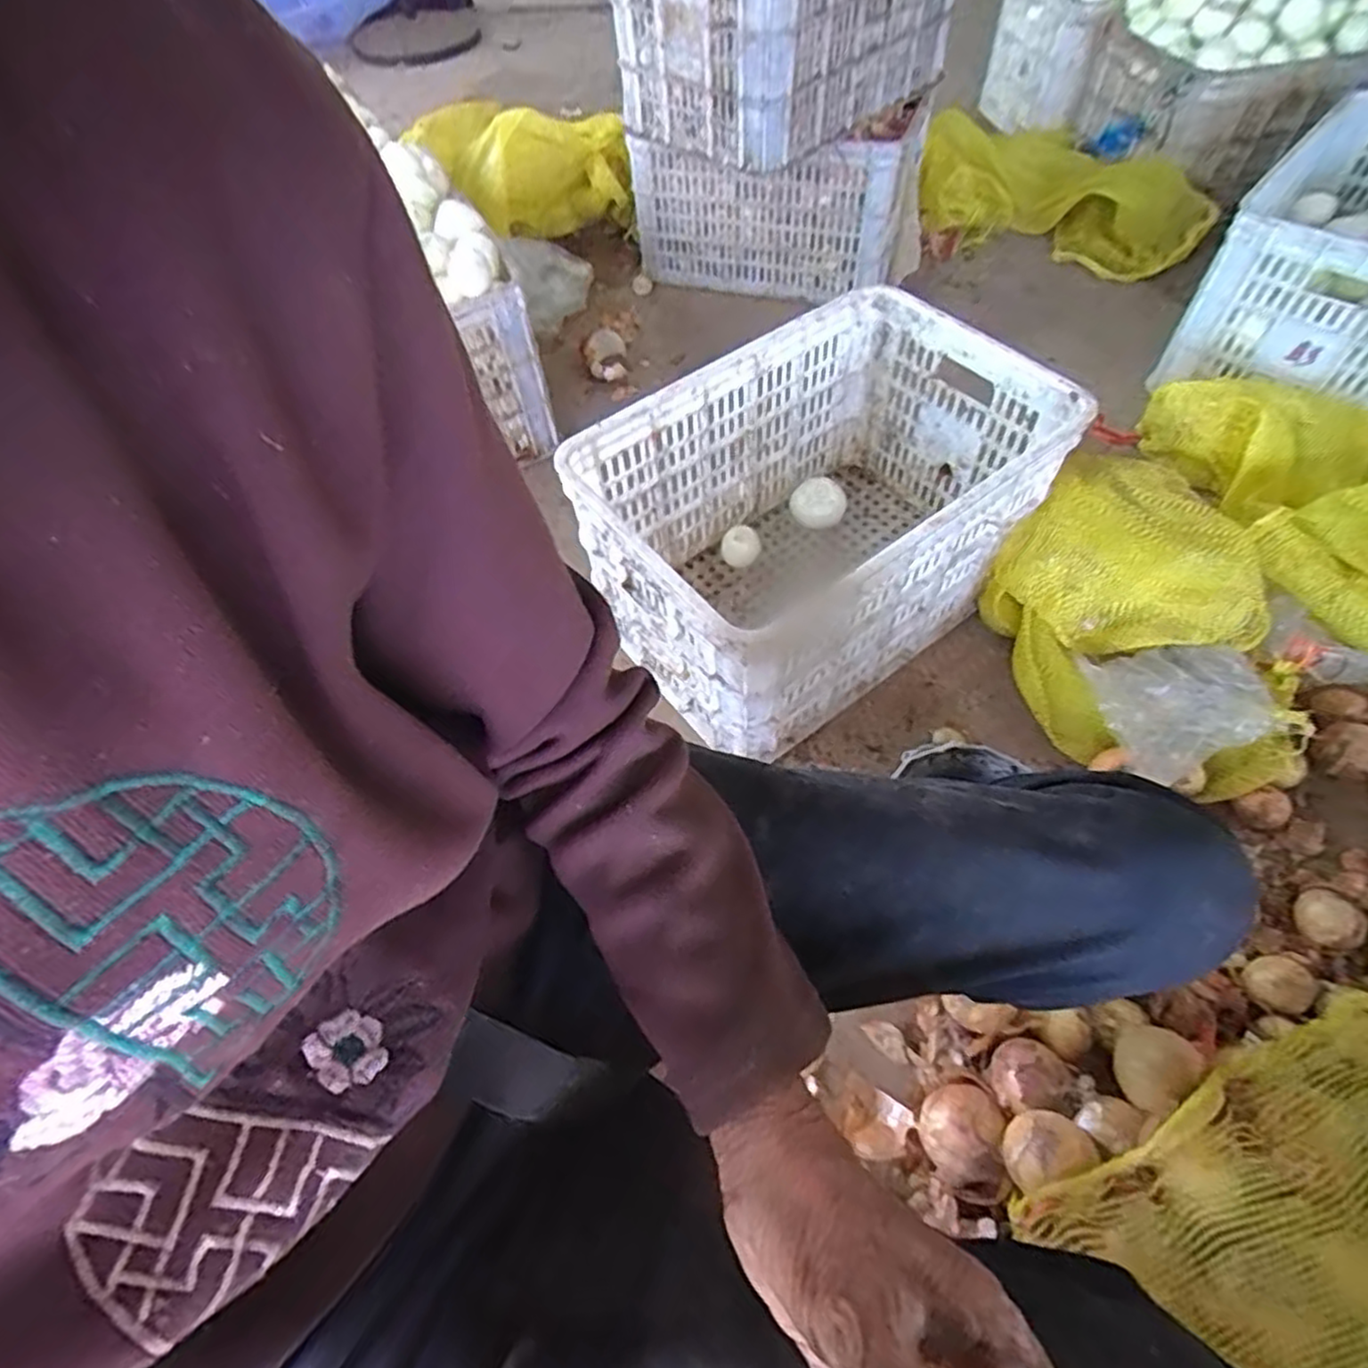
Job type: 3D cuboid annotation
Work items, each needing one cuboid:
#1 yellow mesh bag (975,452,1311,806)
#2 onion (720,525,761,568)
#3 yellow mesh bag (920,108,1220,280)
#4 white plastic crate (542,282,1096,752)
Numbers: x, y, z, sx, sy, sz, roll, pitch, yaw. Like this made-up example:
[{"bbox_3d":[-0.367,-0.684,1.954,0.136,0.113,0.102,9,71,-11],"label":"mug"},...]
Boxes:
[{"bbox_3d":[0.527,-0.061,0.808,0.256,0.166,0.368,-34,62,-17],"label":"yellow mesh bag"},{"bbox_3d":[0.081,-0.196,1.019,0.056,0.042,0.048,1,57,4],"label":"onion"},{"bbox_3d":[0.664,-0.929,1.342,0.217,0.153,0.578,-28,60,-14],"label":"yellow mesh bag"},{"bbox_3d":[0.155,-0.205,0.885,0.483,0.281,0.354,-31,61,-16],"label":"white plastic crate"}]

